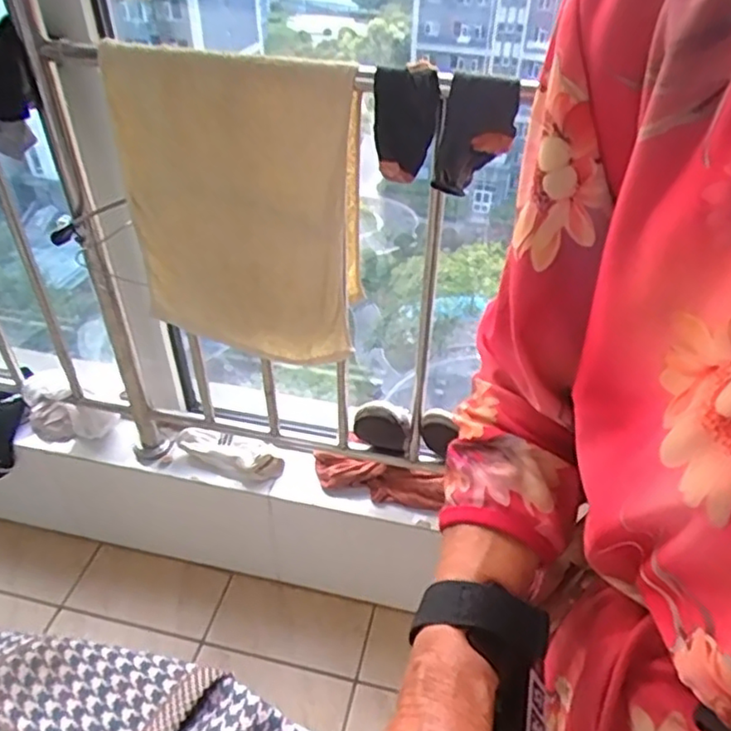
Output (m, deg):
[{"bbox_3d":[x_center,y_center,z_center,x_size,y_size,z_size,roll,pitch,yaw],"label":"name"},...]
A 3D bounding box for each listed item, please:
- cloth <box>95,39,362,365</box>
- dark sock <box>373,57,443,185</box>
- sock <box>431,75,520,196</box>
[{"bbox_3d":[-0.162,-0.186,0.815,0.301,0.367,0.108,12,39,8],"label":"cloth"},{"bbox_3d":[0.039,-0.267,0.703,0.074,0.124,0.022,23,27,18],"label":"dark sock"},{"bbox_3d":[0.119,-0.249,0.700,0.078,0.118,0.035,8,39,4],"label":"sock"}]

